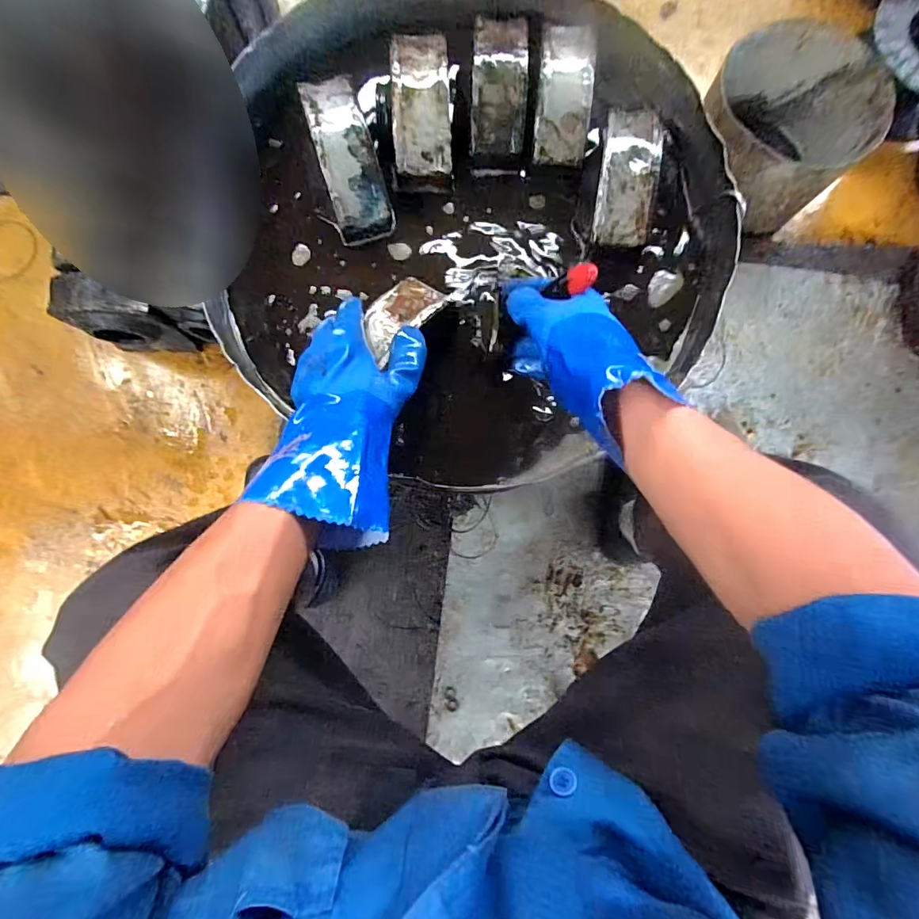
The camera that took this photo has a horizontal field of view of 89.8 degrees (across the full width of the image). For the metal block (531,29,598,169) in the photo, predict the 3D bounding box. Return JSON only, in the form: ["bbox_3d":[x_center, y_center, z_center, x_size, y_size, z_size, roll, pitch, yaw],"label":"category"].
[{"bbox_3d":[0.117,-0.410,0.510,0.058,0.033,0.158,6,85,-1],"label":"metal block"}]

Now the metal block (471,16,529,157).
[{"bbox_3d":[0.045,-0.422,0.516,0.059,0.037,0.154,2,85,-1],"label":"metal block"}]

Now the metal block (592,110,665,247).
[{"bbox_3d":[0.181,-0.306,0.495,0.058,0.030,0.145,9,85,-1],"label":"metal block"}]

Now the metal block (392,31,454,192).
[{"bbox_3d":[-0.041,-0.383,0.508,0.065,0.048,0.152,-1,98,-2],"label":"metal block"}]

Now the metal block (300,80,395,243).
[{"bbox_3d":[-0.123,-0.328,0.502,0.072,0.049,0.167,-16,98,-3],"label":"metal block"}]

